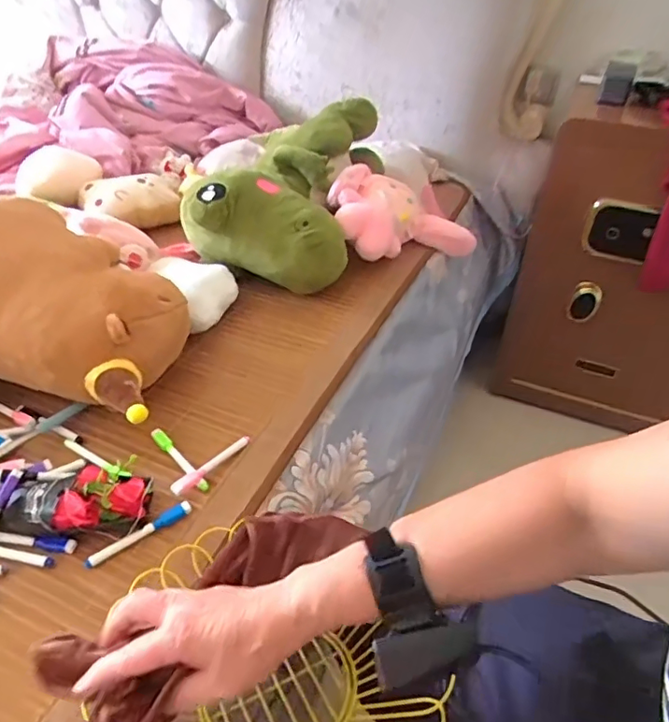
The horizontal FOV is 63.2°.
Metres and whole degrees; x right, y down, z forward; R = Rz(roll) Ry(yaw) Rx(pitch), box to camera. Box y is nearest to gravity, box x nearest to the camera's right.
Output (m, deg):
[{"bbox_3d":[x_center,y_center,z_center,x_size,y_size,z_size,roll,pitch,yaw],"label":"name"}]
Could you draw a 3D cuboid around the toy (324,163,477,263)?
[{"bbox_3d":[0.127,-0.280,1.069,0.305,0.130,0.160,1,36,-35],"label":"toy"}]

